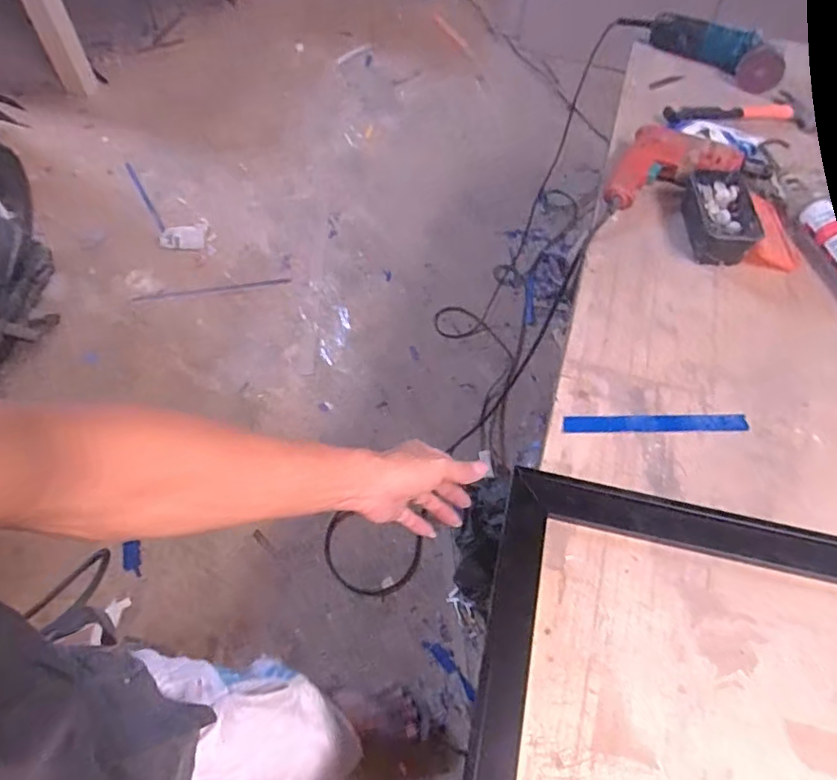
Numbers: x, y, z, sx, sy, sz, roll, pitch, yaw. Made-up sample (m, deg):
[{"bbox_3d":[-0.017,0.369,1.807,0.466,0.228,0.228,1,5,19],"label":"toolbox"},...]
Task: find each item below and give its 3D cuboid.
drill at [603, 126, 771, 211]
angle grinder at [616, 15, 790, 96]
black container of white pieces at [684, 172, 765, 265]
[{"bbox_3d":[0.402,-0.355,0.898,0.255,0.056,0.108,-12,58,-8],"label":"drill"},{"bbox_3d":[0.515,-0.622,1.049,0.287,0.065,0.081,35,63,17],"label":"angle grinder"},{"bbox_3d":[0.434,-0.248,0.847,0.086,0.055,0.145,8,58,4],"label":"black container of white pieces"}]

